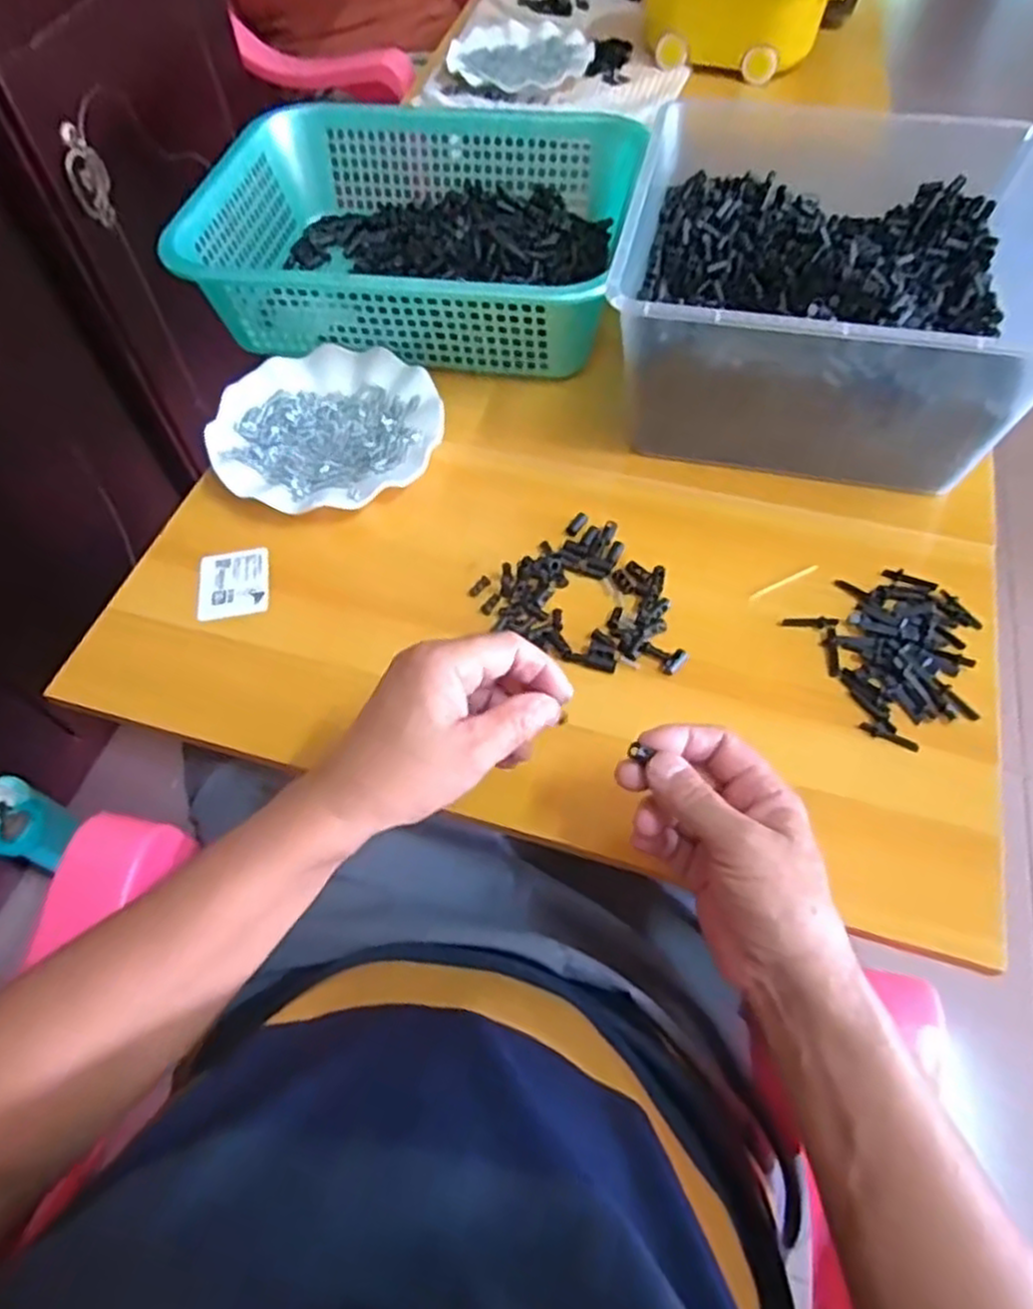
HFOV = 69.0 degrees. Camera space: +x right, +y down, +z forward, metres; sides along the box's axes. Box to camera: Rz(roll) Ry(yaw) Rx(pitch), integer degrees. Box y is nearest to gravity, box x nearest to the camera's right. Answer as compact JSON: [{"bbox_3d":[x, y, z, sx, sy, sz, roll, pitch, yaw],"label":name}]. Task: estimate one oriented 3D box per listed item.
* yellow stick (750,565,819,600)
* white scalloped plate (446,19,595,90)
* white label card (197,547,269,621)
[{"bbox_3d":[0.188,-0.051,0.528,0.059,0.004,0.006,-25,60,-13],"label":"yellow stick"},{"bbox_3d":[0.006,-0.785,0.989,0.181,0.022,0.181,-1,57,2],"label":"white scalloped plate"},{"bbox_3d":[-0.207,-0.052,0.549,0.050,0.006,0.056,-8,62,-7],"label":"white label card"}]

